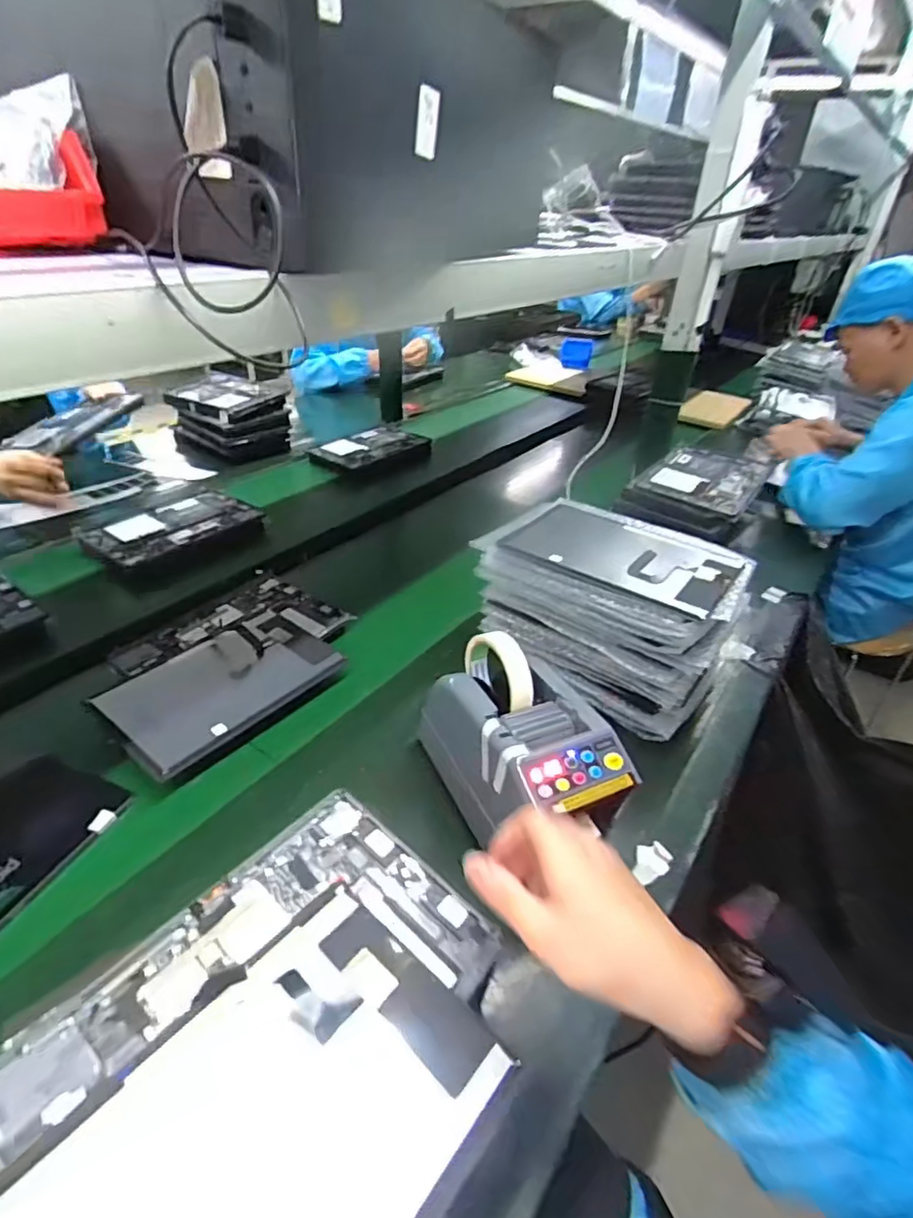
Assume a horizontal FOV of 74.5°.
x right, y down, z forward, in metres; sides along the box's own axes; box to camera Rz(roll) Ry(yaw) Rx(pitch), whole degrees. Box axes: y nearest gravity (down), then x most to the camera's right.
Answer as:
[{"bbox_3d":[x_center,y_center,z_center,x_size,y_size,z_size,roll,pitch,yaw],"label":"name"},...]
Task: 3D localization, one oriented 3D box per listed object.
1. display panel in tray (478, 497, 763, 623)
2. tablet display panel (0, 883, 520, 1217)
[{"bbox_3d":[0.197,-0.068,0.740,0.295,0.027,0.196,23,38,29],"label":"display panel in tray"},{"bbox_3d":[-0.097,0.268,0.293,0.151,0.014,0.246,30,38,27],"label":"tablet display panel"}]

